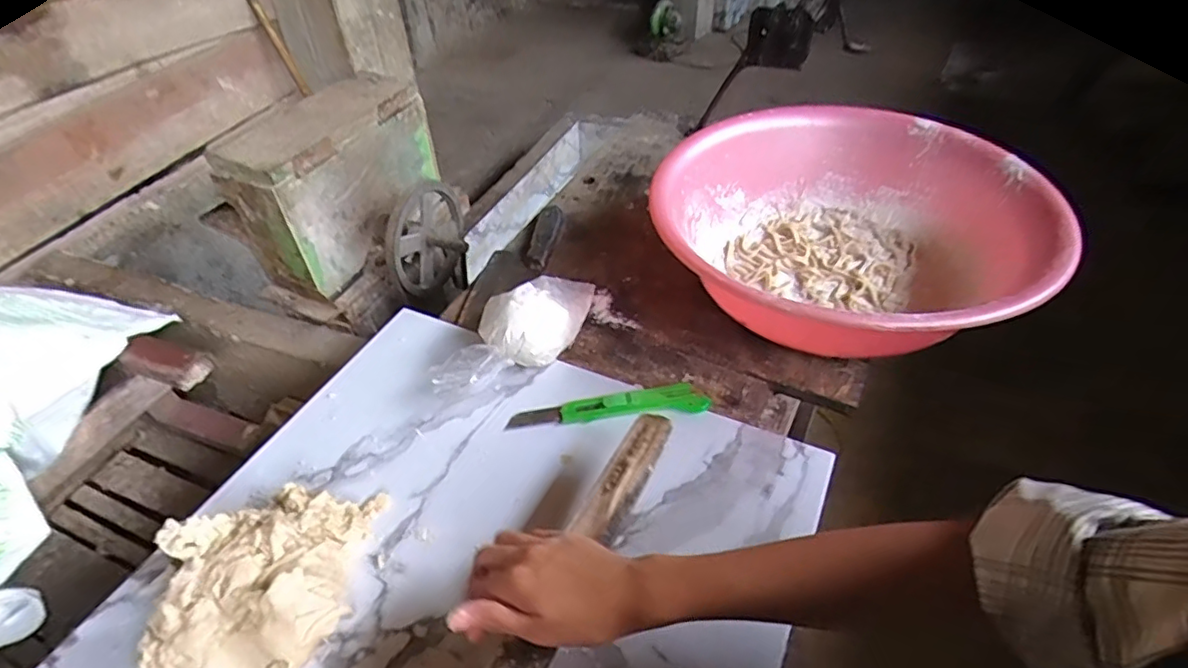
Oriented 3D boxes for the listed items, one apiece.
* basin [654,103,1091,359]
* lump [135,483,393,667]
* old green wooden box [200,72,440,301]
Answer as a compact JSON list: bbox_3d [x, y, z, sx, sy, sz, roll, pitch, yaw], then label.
[{"bbox_3d":[0.271,-0.103,0.682,0.393,0.120,0.393,-1,43,1],"label":"basin"},{"bbox_3d":[-0.248,0.187,0.457,0.132,0.069,0.163,-4,43,-2],"label":"lump"},{"bbox_3d":[-0.439,-0.268,1.034,0.163,0.227,0.347,15,46,17],"label":"old green wooden box"}]

